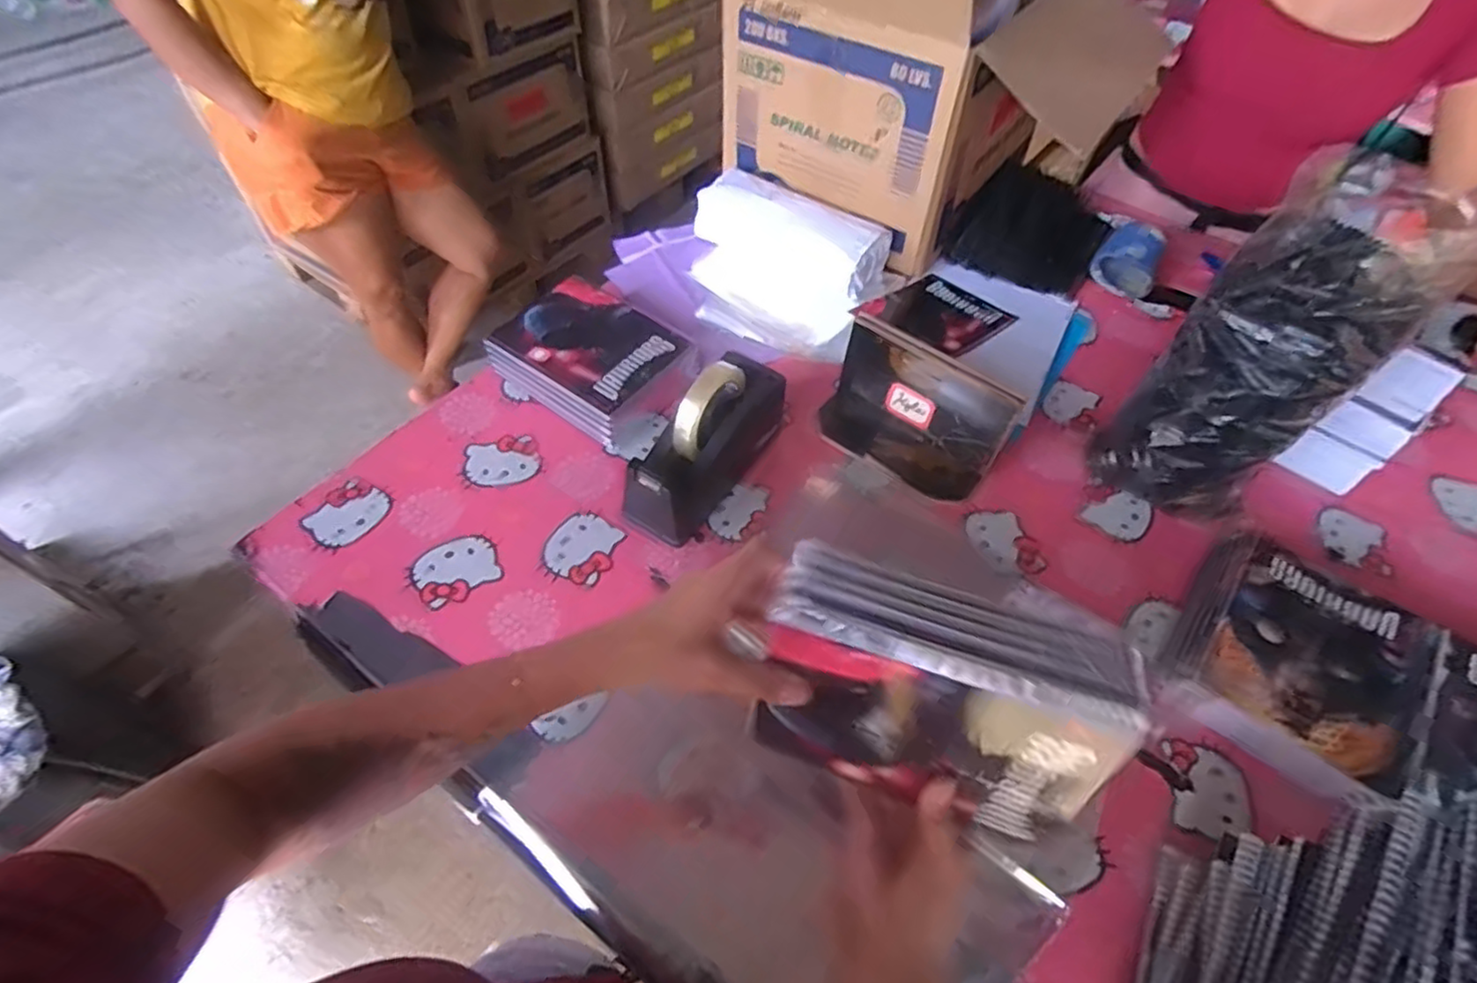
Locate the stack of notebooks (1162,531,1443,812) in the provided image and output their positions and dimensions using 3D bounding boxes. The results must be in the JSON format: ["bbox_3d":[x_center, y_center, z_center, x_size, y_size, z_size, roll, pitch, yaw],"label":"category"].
[{"bbox_3d":[0.497,0.157,0.623,0.178,0.061,0.223,35,60,21],"label":"stack of notebooks"}]

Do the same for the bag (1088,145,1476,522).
[{"bbox_3d":[0.474,-0.112,0.643,0.144,0.344,0.121,38,61,23],"label":"bag"}]

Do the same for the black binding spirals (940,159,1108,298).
[{"bbox_3d":[0.429,-0.382,1.007,0.183,0.041,0.240,28,58,17],"label":"black binding spirals"}]

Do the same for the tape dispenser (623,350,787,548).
[{"bbox_3d":[-0.035,-0.048,0.705,0.071,0.126,0.210,29,58,18],"label":"tape dispenser"}]

